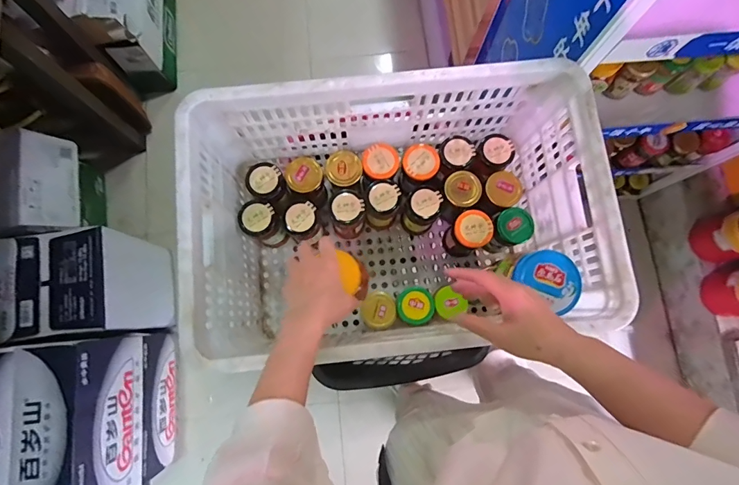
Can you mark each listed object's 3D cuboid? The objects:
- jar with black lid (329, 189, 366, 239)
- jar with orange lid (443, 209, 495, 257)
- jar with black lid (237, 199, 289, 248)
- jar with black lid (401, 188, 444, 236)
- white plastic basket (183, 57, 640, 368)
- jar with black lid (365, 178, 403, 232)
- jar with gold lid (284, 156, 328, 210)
[{"bbox_3d":[-0.039,-0.046,0.741,0.060,0.146,0.057,0,79,-1],"label":"jar with black lid"},{"bbox_3d":[0.177,-0.012,0.732,0.063,0.134,0.062,0,79,-1],"label":"jar with orange lid"},{"bbox_3d":[-0.193,-0.030,0.738,0.062,0.133,0.071,-42,82,-8],"label":"jar with black lid"},{"bbox_3d":[0.094,-0.056,0.740,0.058,0.136,0.055,0,79,-1],"label":"jar with black lid"},{"bbox_3d":[0.037,-0.028,0.656,0.540,0.315,0.349,-5,79,-2],"label":"white plastic basket"},{"bbox_3d":[0.025,-0.067,0.744,0.059,0.147,0.061,0,79,-1],"label":"jar with black lid"},{"bbox_3d":[-0.116,-0.111,0.753,0.062,0.130,0.069,-5,79,-2],"label":"jar with gold lid"}]

